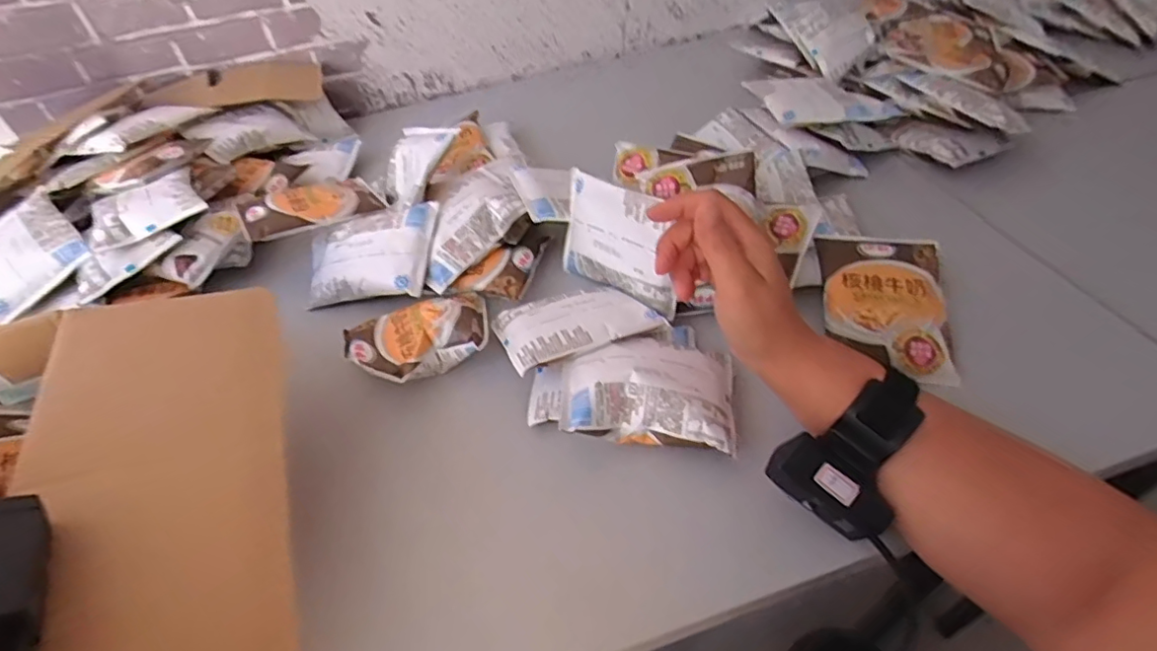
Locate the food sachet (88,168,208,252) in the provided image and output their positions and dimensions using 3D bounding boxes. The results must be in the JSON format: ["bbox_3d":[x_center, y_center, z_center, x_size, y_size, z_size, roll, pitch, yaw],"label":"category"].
[{"bbox_3d":[-0.410,-0.113,0.549,0.091,0.021,0.068,-24,49,-18],"label":"food sachet"}]

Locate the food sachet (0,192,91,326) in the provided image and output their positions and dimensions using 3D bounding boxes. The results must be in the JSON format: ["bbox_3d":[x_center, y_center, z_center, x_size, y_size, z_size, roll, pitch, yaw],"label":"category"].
[{"bbox_3d":[-0.528,-0.071,0.545,0.118,0.018,0.094,36,72,17],"label":"food sachet"}]

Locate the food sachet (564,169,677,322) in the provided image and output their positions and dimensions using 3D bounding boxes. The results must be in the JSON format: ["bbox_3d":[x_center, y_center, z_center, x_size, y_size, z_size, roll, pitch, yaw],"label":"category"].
[{"bbox_3d":[0.034,-0.072,0.500,0.129,0.095,0.014,29,34,36],"label":"food sachet"}]

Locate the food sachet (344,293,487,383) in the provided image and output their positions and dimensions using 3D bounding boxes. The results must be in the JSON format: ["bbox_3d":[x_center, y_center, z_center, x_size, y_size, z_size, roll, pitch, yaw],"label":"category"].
[{"bbox_3d":[-0.136,0.006,0.483,0.117,0.032,0.087,-16,47,-11],"label":"food sachet"}]

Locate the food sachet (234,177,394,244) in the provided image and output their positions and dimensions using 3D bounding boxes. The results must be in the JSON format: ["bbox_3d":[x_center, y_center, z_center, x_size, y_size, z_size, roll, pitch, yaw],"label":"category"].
[{"bbox_3d":[-0.276,-0.128,0.593,0.131,0.026,0.093,-28,50,-21],"label":"food sachet"}]

